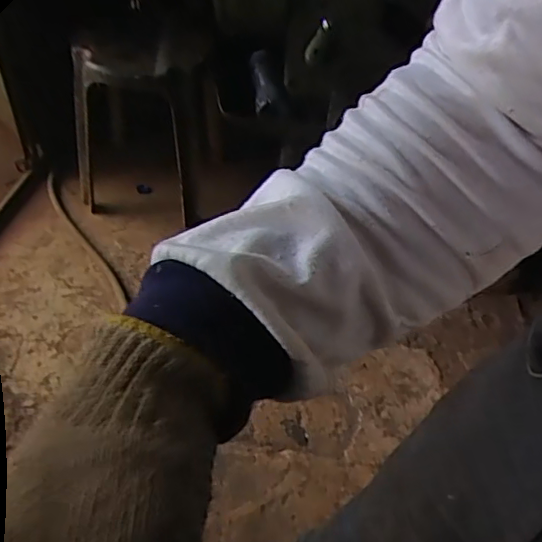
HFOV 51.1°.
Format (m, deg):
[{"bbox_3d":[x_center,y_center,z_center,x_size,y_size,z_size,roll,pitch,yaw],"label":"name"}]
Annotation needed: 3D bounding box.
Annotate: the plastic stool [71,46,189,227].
[{"bbox_3d":[-0.343,-0.321,1.350,0.256,0.411,0.173,-5,50,-10],"label":"plastic stool"}]

